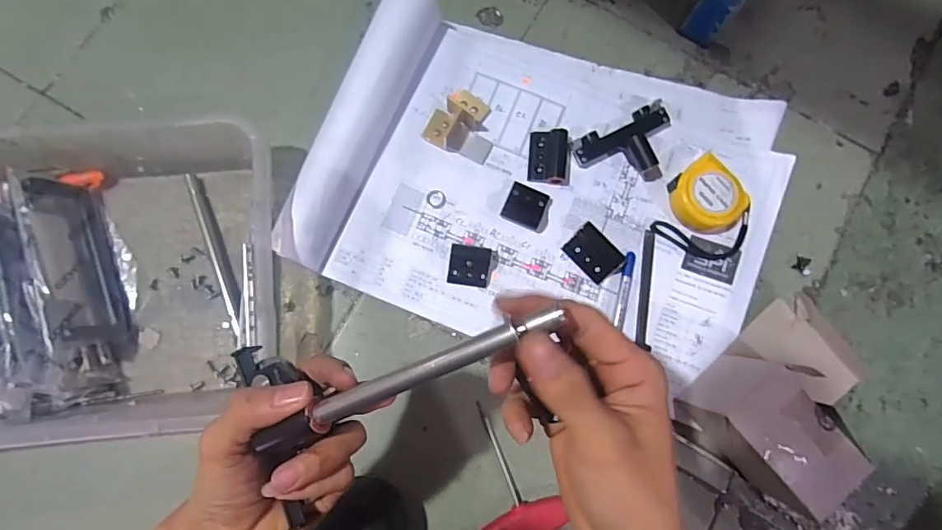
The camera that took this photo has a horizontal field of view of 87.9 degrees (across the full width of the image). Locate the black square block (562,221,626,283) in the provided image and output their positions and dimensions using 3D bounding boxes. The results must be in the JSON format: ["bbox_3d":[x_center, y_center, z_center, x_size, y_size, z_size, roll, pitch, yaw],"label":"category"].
[{"bbox_3d":[0.126,-0.012,0.497,0.041,0.013,0.055,-44,85,-8],"label":"black square block"}]

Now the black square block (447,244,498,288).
[{"bbox_3d":[0.001,0.001,0.485,0.046,0.017,0.038,7,80,-1],"label":"black square block"}]

